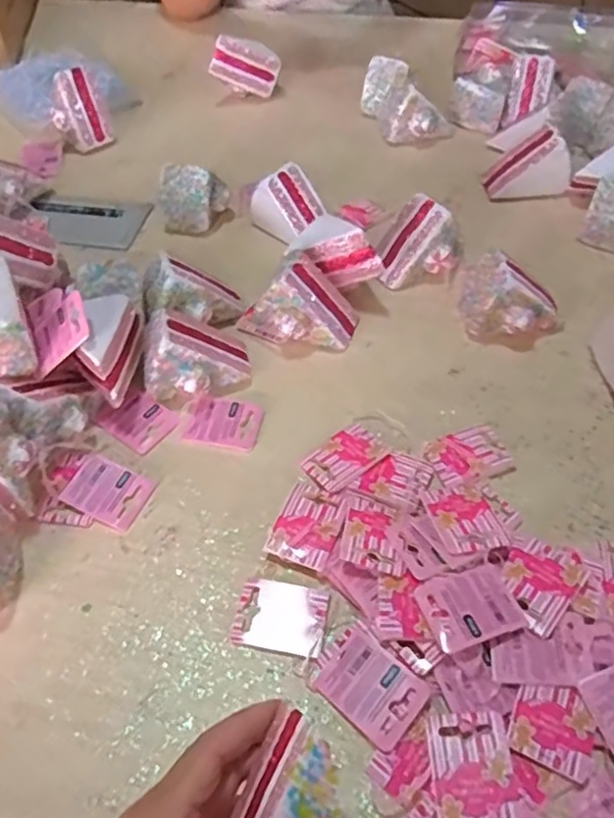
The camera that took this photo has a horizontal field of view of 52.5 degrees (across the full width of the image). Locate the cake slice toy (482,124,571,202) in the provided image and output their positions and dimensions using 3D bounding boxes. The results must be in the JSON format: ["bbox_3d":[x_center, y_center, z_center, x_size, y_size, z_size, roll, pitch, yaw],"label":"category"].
[{"bbox_3d":[0.242,-0.270,0.678,0.081,0.051,0.054,-10,53,-6],"label":"cake slice toy"}]

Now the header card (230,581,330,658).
[{"bbox_3d":[-0.017,0.140,0.416,0.059,0.006,0.043,8,53,8],"label":"header card"}]

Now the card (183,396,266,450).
[{"bbox_3d":[-0.068,0.010,0.516,0.057,0.009,0.044,9,54,8],"label":"card"}]

